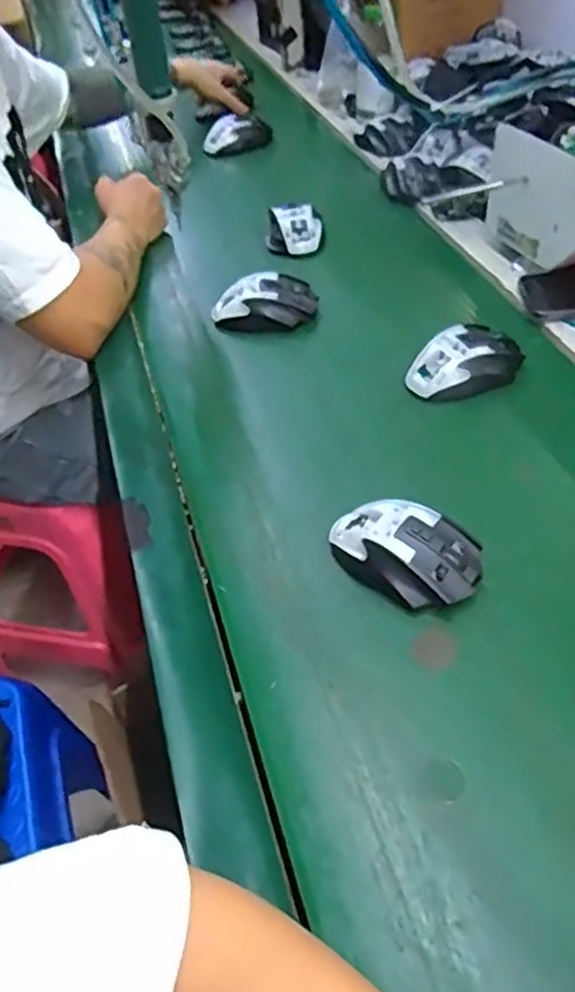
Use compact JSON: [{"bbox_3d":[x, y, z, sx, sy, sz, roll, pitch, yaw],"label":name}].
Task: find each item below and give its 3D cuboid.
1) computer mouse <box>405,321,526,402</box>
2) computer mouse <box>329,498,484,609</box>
[{"bbox_3d":[0.171,-0.133,0.693,0.120,0.039,0.066,-16,47,-9],"label":"computer mouse"},{"bbox_3d":[0.086,0.039,0.527,0.114,0.032,0.070,25,54,27],"label":"computer mouse"}]

